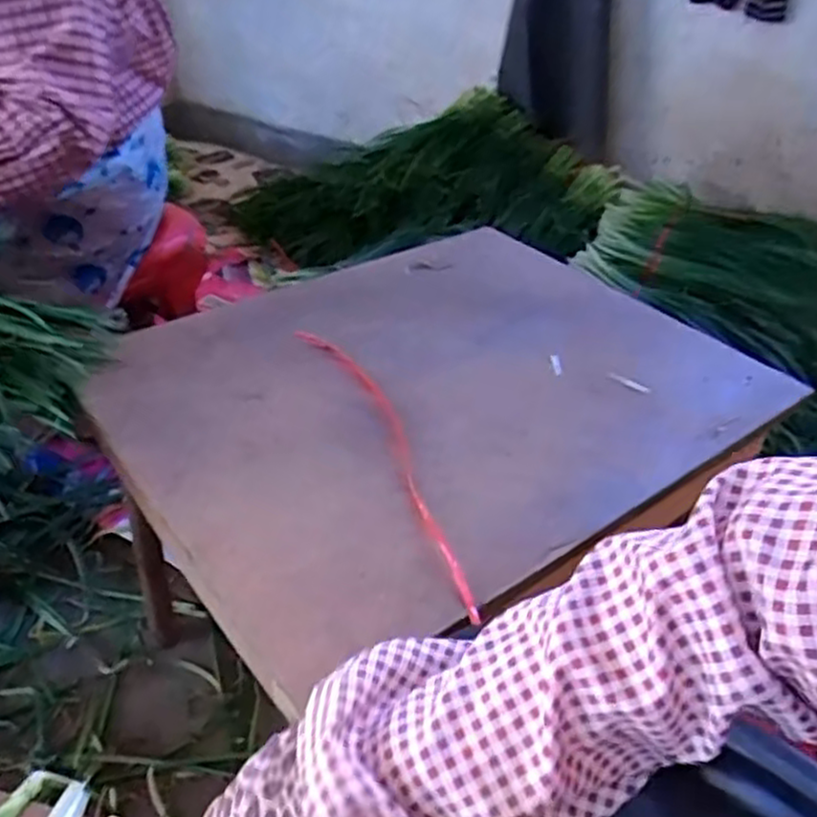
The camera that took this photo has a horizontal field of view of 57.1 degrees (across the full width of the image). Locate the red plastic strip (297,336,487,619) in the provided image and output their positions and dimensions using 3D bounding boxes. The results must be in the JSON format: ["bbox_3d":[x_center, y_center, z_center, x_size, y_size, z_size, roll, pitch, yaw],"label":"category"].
[{"bbox_3d":[-0.014,0.030,0.643,0.043,0.007,0.371,-12,41,-22],"label":"red plastic strip"}]

